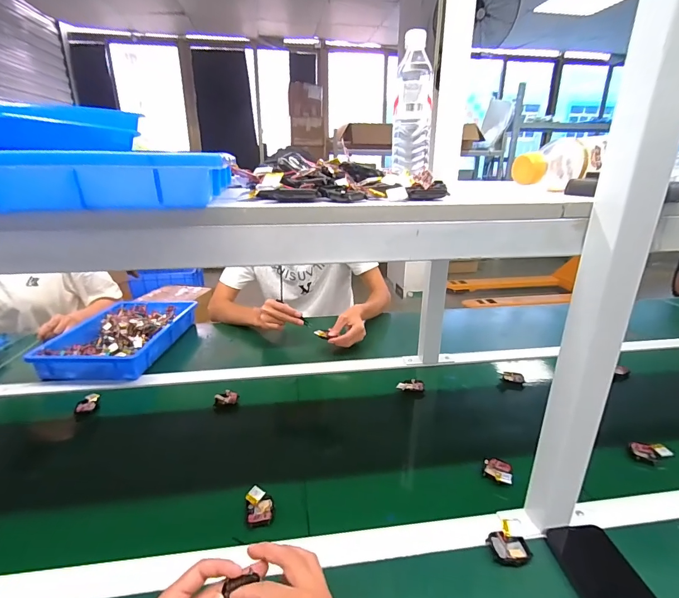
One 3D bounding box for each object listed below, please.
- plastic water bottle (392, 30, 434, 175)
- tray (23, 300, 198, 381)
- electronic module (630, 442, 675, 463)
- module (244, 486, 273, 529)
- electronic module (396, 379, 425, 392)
[{"bbox_3d":[0.117,-0.308,0.600,0.063,0.197,0.064,4,21,8],"label":"plastic water bottle"},{"bbox_3d":[-0.556,0.091,0.979,0.245,0.060,0.374,1,21,3],"label":"tray"},{"bbox_3d":[0.518,0.259,0.627,0.055,0.028,0.031,6,21,14],"label":"electronic module"},{"bbox_3d":[-0.111,0.286,0.523,0.036,0.017,0.049,-4,21,-11],"label":"module"},{"bbox_3d":[0.153,0.186,0.810,0.058,0.015,0.028,1,21,1],"label":"electronic module"}]

